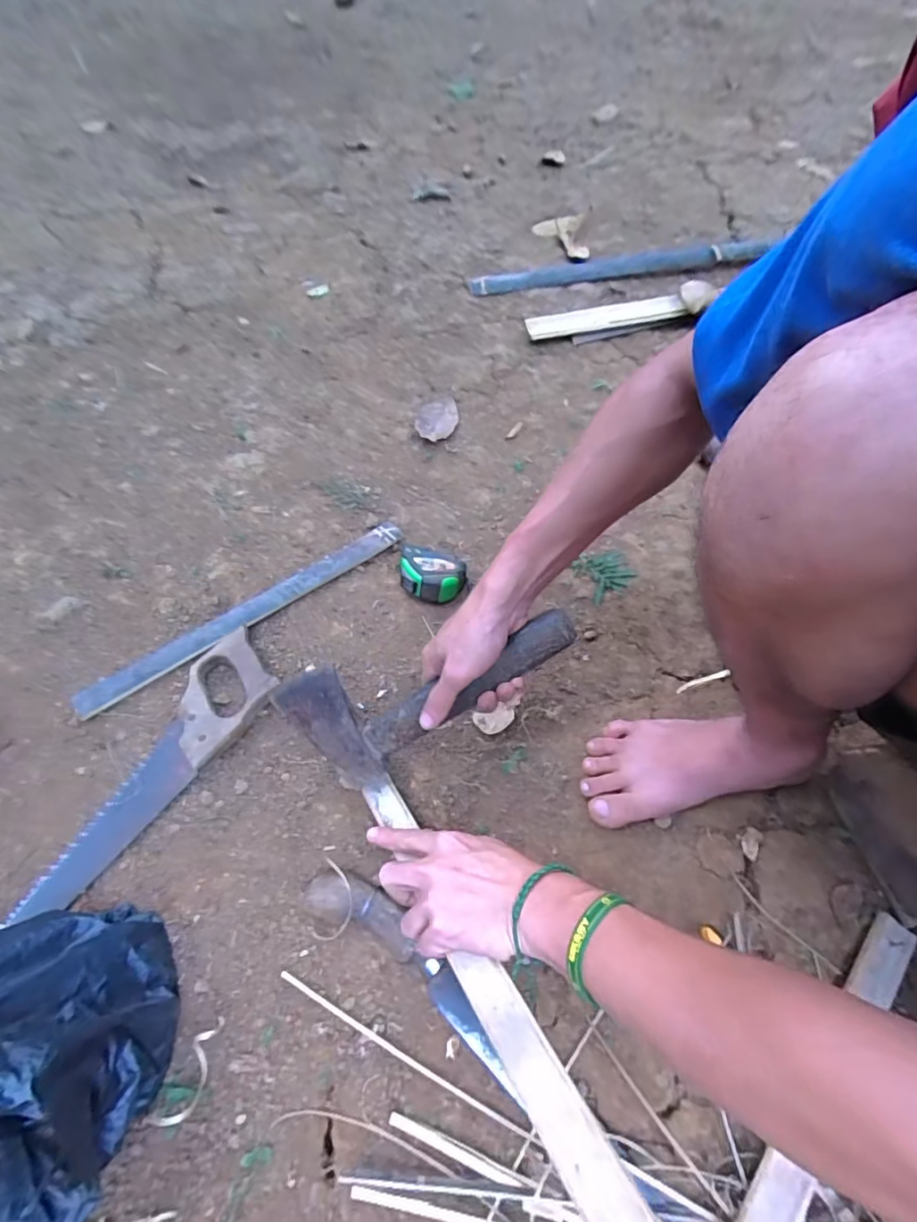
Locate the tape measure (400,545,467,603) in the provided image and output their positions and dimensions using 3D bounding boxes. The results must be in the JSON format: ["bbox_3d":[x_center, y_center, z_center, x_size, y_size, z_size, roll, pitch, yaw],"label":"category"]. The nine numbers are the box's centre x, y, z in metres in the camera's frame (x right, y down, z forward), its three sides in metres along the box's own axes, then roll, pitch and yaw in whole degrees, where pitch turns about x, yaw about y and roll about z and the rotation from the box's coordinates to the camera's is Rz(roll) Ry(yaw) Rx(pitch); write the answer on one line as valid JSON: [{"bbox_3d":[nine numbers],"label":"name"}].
[{"bbox_3d":[-0.031,-0.043,0.651,0.077,0.039,0.065,4,57,1],"label":"tape measure"}]

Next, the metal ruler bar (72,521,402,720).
[{"bbox_3d":[-0.235,-0.006,0.624,0.397,0.009,0.037,-34,62,-24],"label":"metal ruler bar"}]

